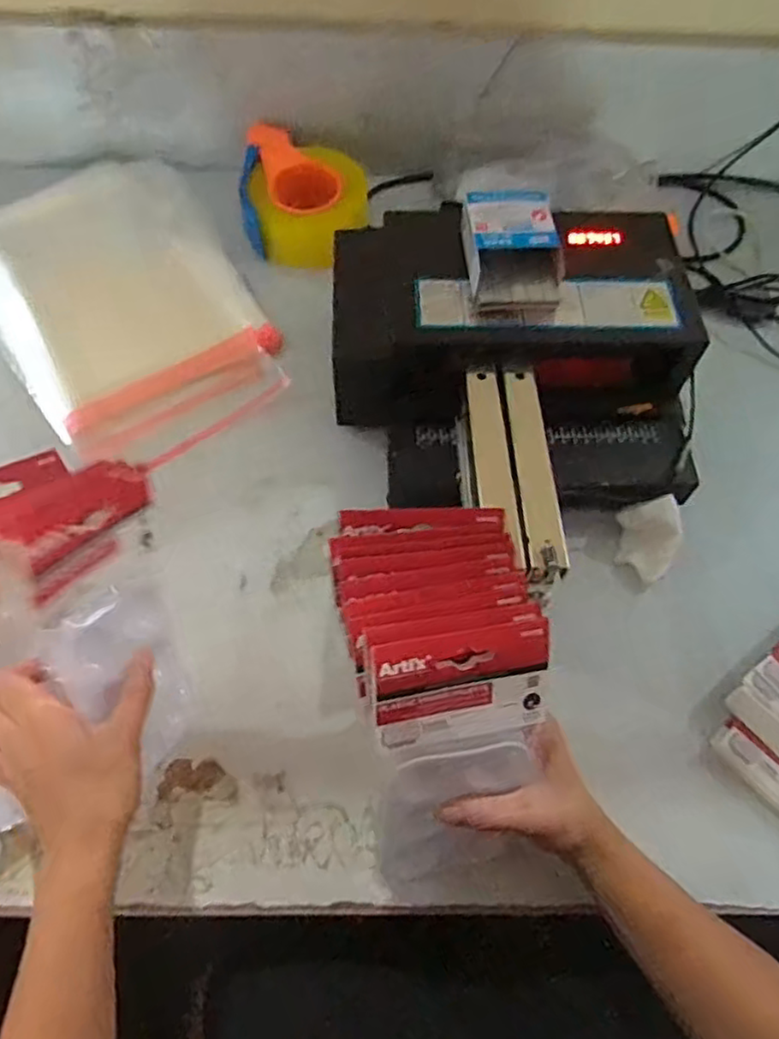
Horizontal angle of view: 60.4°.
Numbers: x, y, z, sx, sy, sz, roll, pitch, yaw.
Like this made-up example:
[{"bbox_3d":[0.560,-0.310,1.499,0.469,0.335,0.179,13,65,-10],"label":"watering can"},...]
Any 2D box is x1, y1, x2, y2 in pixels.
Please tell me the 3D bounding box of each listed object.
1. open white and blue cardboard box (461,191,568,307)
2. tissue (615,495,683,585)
[{"bbox_3d":[0.100,-0.223,0.550,0.073,0.037,0.103,-7,62,-6],"label":"open white and blue cardboard box"},{"bbox_3d":[0.218,0.016,0.558,0.045,0.040,0.060,3,61,-1],"label":"tissue"}]

